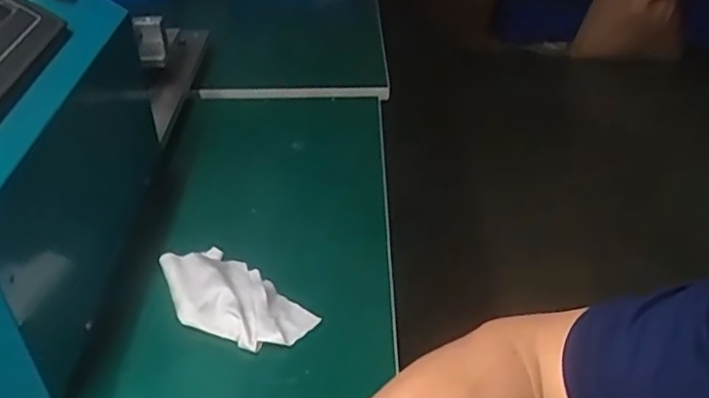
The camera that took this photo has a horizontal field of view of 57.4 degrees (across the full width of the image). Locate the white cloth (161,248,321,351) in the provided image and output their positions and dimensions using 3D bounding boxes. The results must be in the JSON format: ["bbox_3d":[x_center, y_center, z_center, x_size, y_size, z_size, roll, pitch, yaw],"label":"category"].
[{"bbox_3d":[-0.095,0.075,0.497,0.122,0.024,0.069,29,45,35],"label":"white cloth"}]

